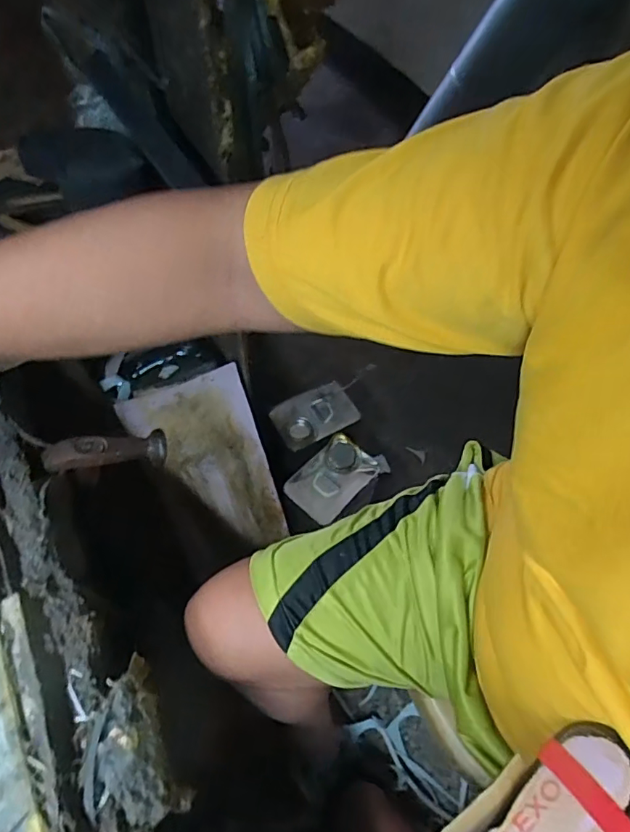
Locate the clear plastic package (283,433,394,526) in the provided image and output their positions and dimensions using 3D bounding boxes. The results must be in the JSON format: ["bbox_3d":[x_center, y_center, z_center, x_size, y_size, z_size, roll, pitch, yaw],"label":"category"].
[{"bbox_3d":[0.034,0.108,0.922,0.164,0.034,0.109,-39,68,-23],"label":"clear plastic package"}]

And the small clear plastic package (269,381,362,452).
[{"bbox_3d":[0.001,-0.001,0.971,0.153,0.024,0.093,-23,62,-15],"label":"small clear plastic package"}]

